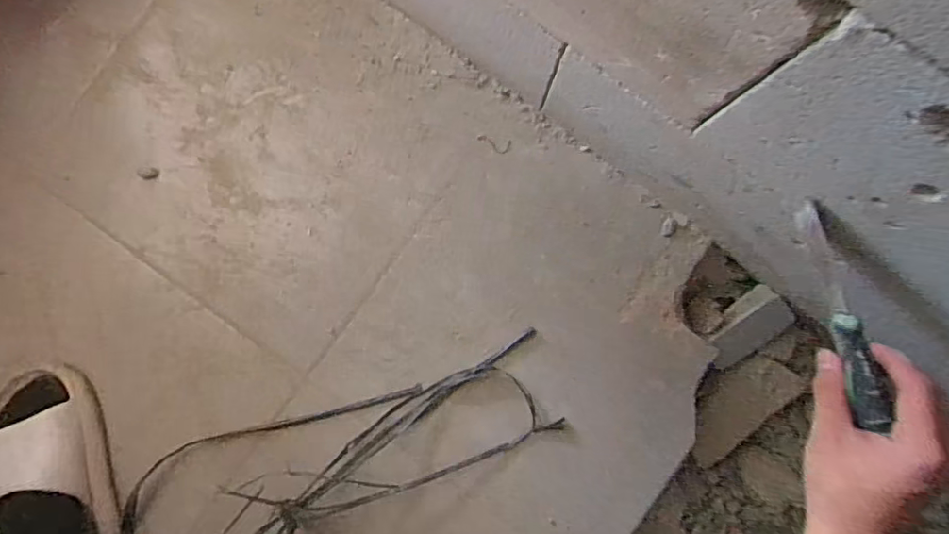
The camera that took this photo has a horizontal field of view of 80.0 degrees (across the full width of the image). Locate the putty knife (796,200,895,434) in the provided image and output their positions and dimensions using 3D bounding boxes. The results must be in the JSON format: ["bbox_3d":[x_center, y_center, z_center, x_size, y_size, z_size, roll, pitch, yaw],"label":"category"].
[{"bbox_3d":[0.277,0.033,0.429,0.018,0.045,0.169,-7,73,-1],"label":"putty knife"}]

